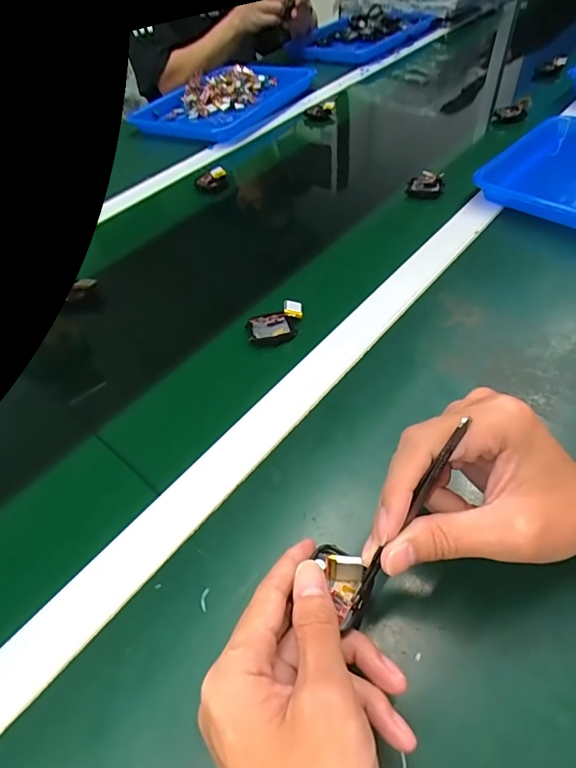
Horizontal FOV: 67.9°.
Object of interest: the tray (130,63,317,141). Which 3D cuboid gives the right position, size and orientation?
[{"bbox_3d":[-0.126,-0.557,0.859,0.235,0.055,0.322,24,57,23],"label":"tray"}]

